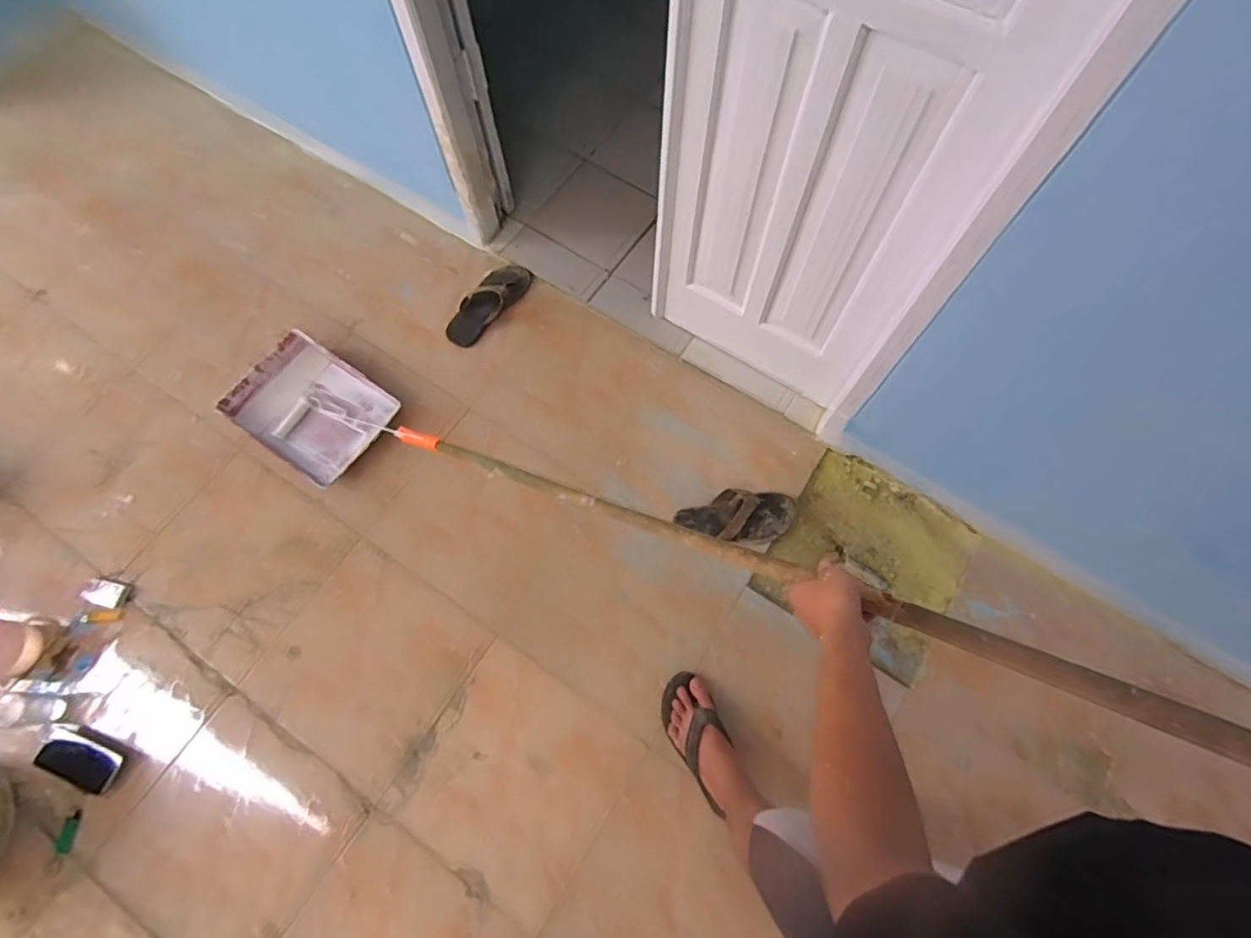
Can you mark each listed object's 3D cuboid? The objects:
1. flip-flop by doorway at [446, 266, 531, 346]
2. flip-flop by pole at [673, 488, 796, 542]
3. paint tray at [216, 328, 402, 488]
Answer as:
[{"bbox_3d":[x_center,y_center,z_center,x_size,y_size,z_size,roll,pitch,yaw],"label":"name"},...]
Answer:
[{"bbox_3d":[-0.368,-0.451,1.617,0.110,0.039,0.289,30,73,11],"label":"flip-flop by doorway"},{"bbox_3d":[0.257,0.107,1.375,0.273,0.041,0.122,-9,70,-2],"label":"flip-flop by pole"},{"bbox_3d":[-0.782,-0.157,1.491,0.360,0.061,0.275,33,74,12],"label":"paint tray"}]

